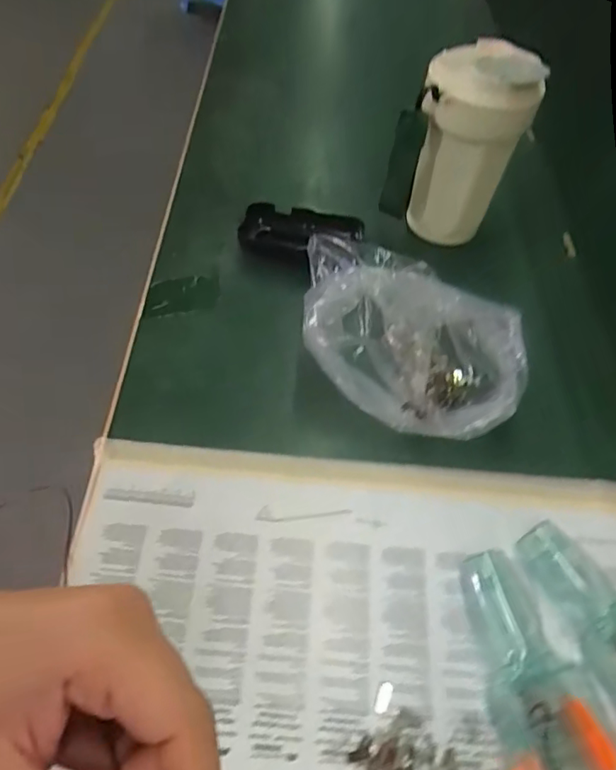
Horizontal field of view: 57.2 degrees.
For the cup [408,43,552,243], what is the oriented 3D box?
[{"bbox_3d":[0.137,-0.209,0.497,0.084,0.152,0.087,14,55,6],"label":"cup"}]

